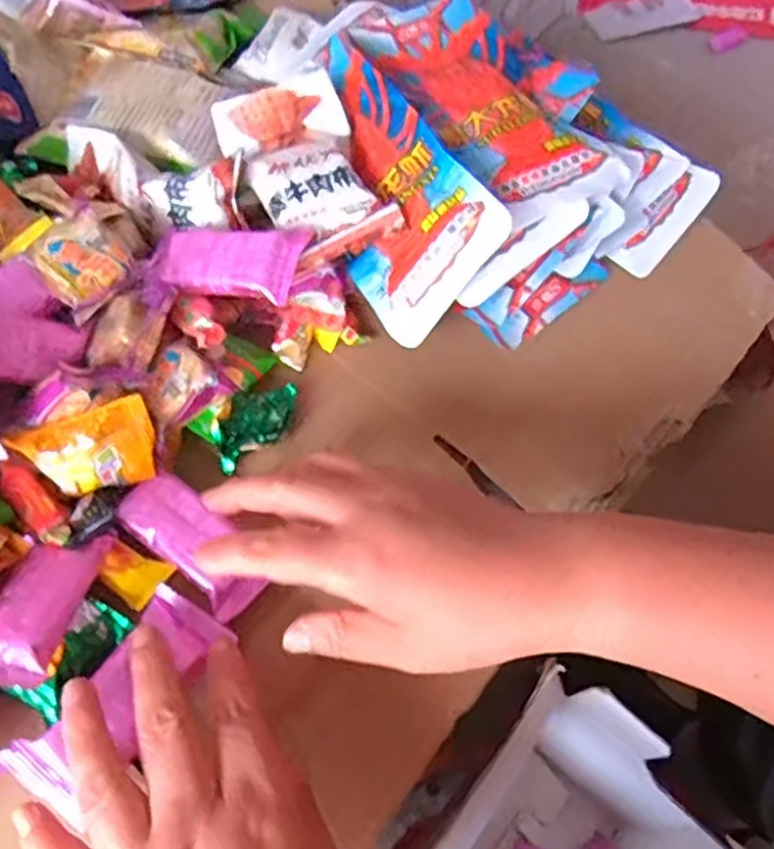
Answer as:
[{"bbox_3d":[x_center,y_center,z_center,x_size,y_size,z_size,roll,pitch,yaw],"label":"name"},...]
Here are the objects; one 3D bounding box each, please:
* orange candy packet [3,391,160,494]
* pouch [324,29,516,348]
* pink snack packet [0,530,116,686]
[{"bbox_3d":[-0.148,0.013,0.351,0.062,0.013,0.042,-16,107,-15],"label":"orange candy packet"},{"bbox_3d":[-0.009,-0.148,0.438,0.016,0.095,0.191,6,44,-53],"label":"pouch"},{"bbox_3d":[-0.150,0.076,0.312,0.037,0.013,0.087,11,35,3],"label":"pink snack packet"}]

